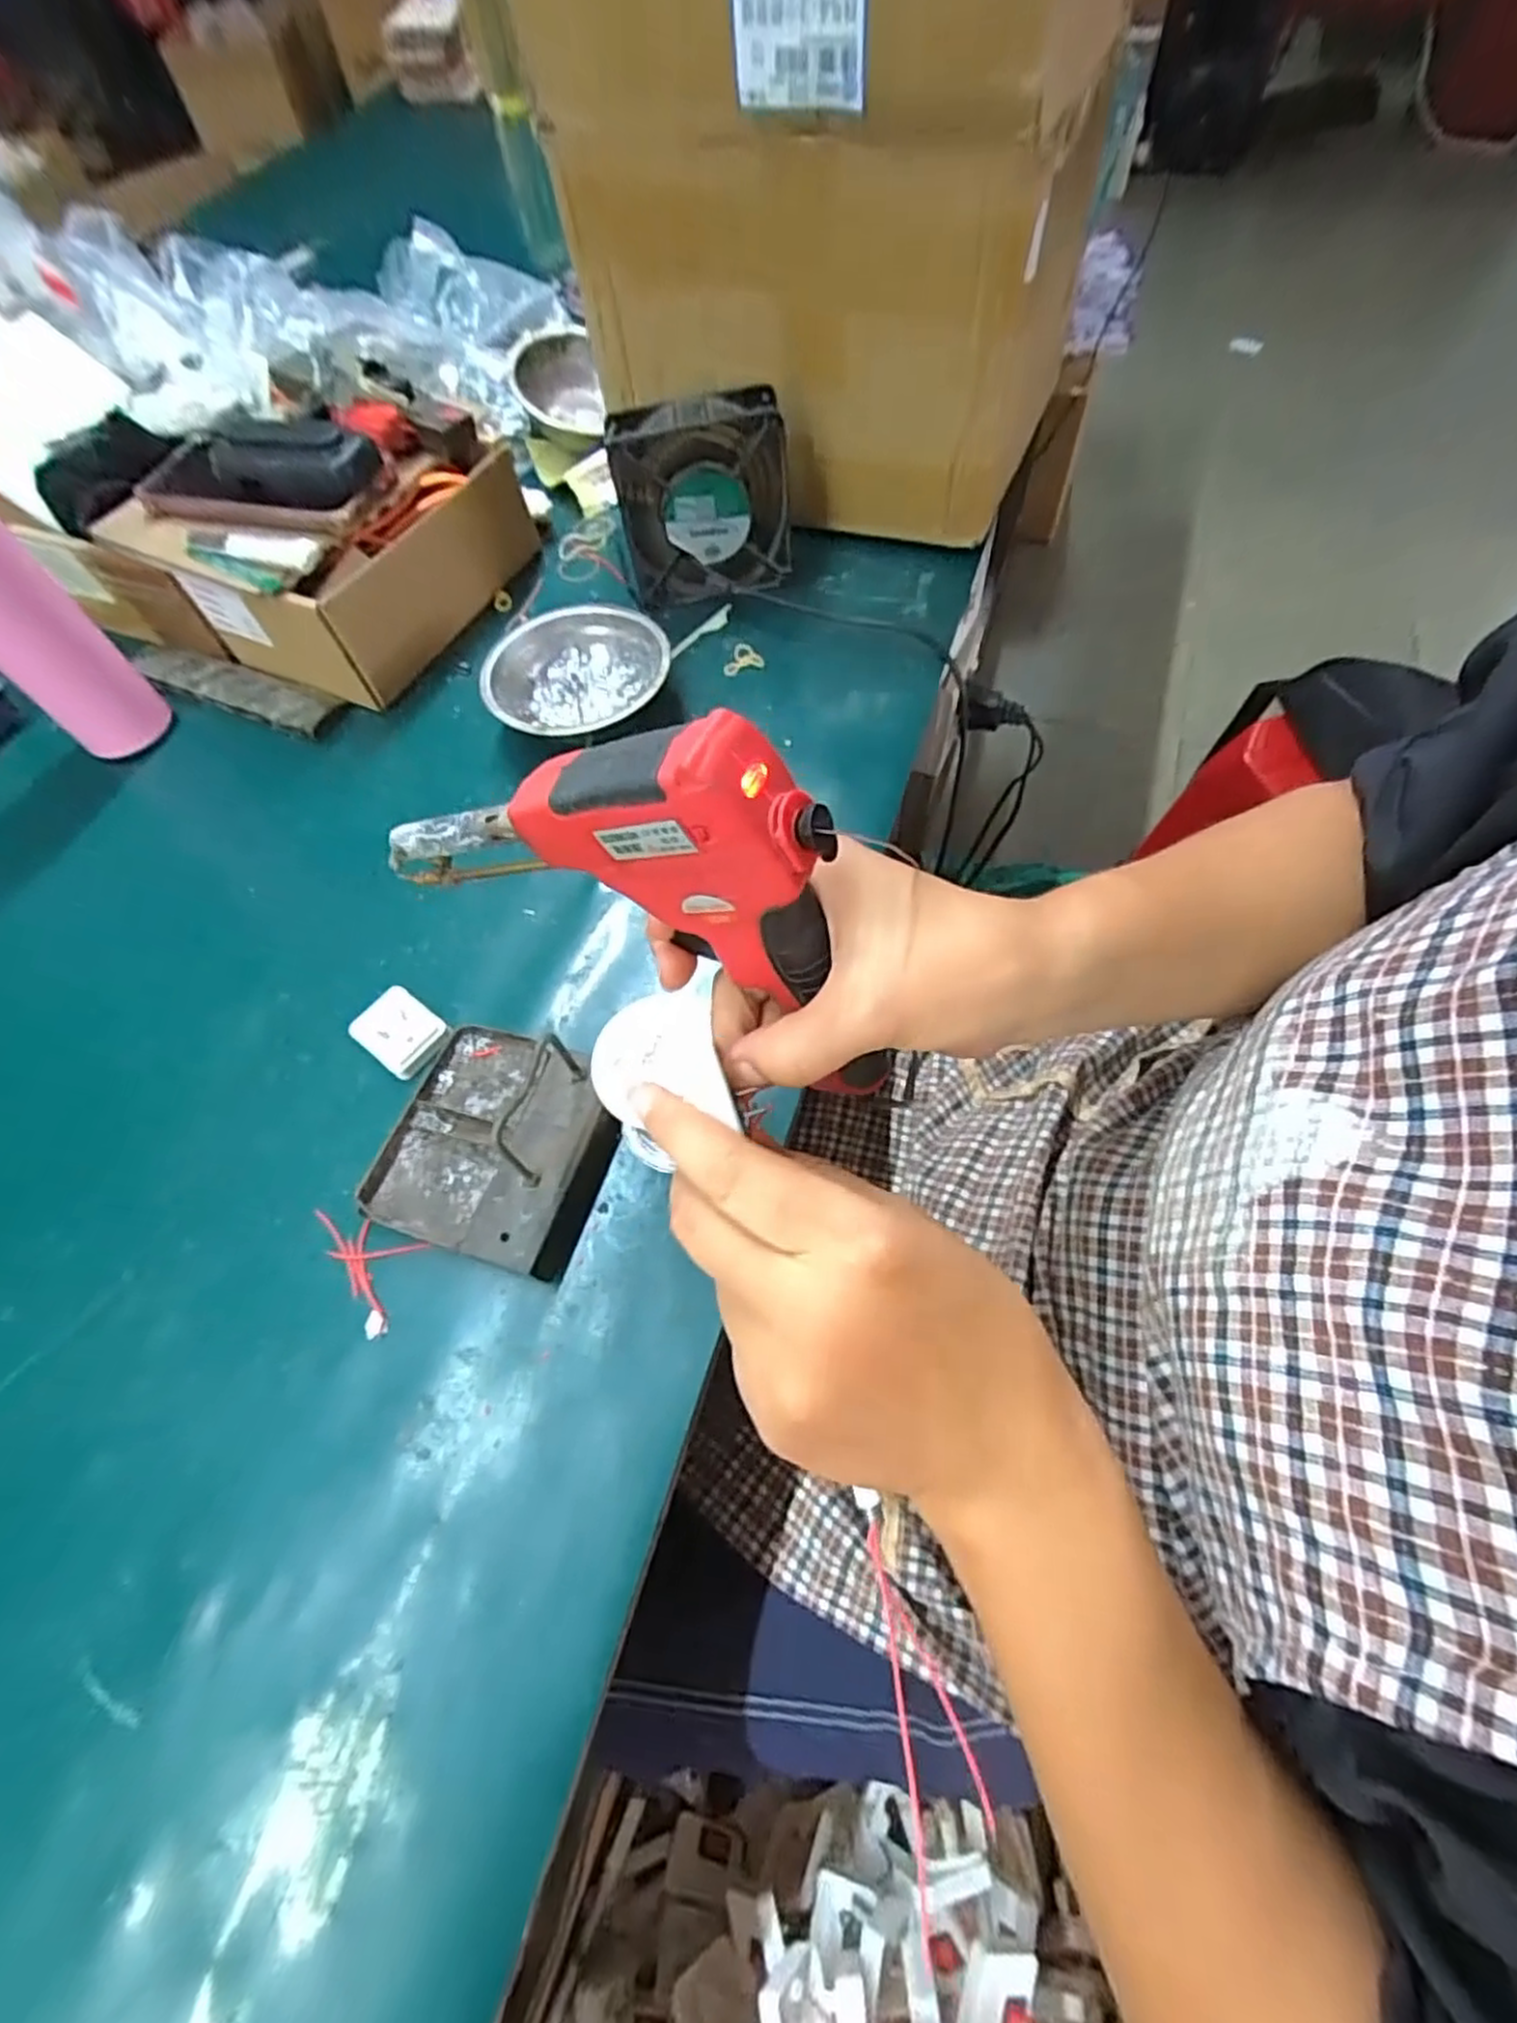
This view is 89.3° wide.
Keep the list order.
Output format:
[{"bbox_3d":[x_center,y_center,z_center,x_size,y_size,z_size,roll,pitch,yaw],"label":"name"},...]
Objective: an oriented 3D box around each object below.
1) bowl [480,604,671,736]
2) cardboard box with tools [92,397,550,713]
[{"bbox_3d":[-0.126,-0.232,0.544,0.125,0.043,0.125,-2,62,3],"label":"bowl"},{"bbox_3d":[-0.318,-0.362,0.574,0.202,0.128,0.209,23,66,15],"label":"cardboard box with tools"}]

